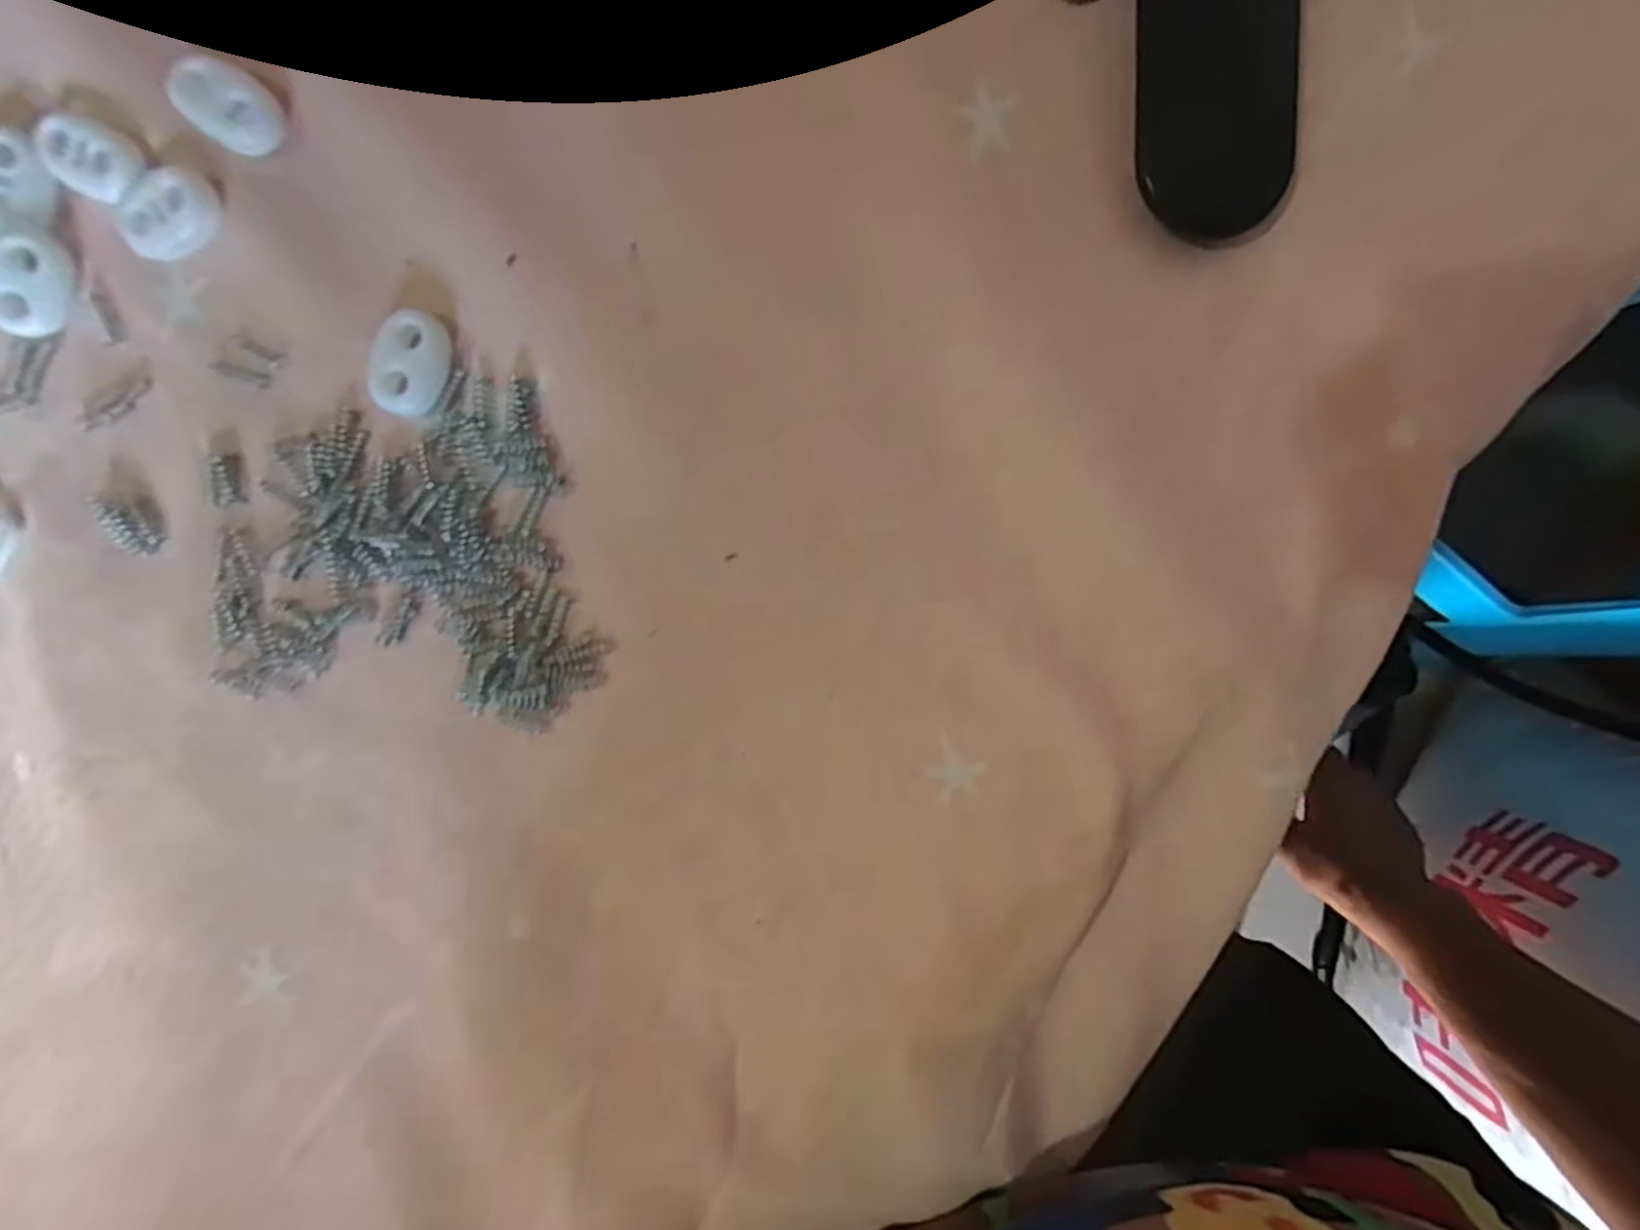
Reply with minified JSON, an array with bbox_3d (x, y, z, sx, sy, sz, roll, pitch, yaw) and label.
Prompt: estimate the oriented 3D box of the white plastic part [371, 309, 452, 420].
[{"bbox_3d":[-0.088,-0.054,0.160,0.013,0.008,0.022,21,93,-1],"label":"white plastic part"}]

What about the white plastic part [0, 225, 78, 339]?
[{"bbox_3d":[-0.174,-0.073,0.163,0.015,0.007,0.022,8,93,0],"label":"white plastic part"}]

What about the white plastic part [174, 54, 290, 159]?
[{"bbox_3d":[-0.125,-0.108,0.157,0.020,0.008,0.015,38,93,-2],"label":"white plastic part"}]

